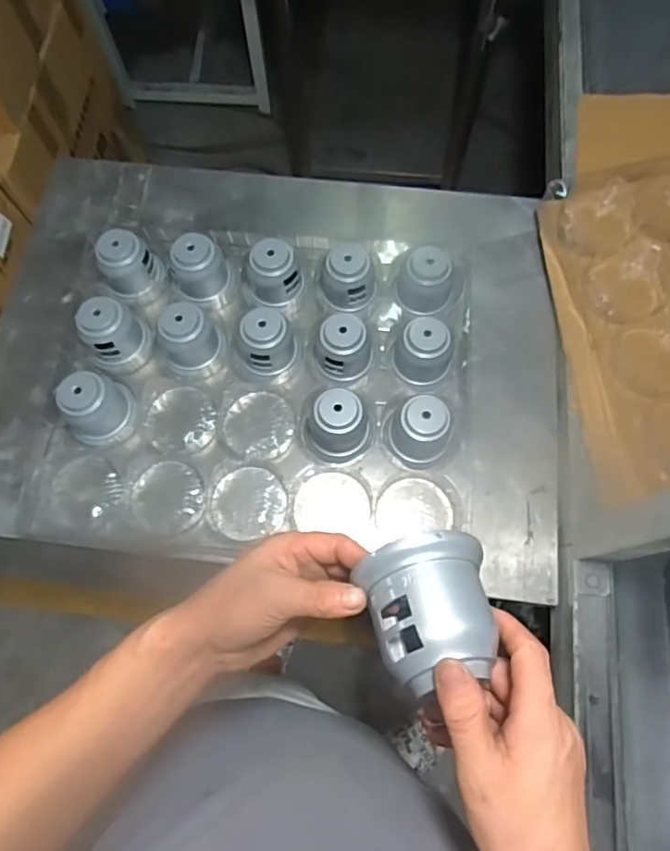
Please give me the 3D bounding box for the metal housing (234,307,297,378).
[{"bbox_3d":[-0.093,-0.107,0.749,0.082,0.083,0.069,-18,72,-5],"label":"metal housing"}]

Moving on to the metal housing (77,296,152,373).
[{"bbox_3d":[-0.300,-0.123,0.759,0.086,0.092,0.073,-42,76,-12],"label":"metal housing"}]

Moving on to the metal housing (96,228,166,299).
[{"bbox_3d":[-0.293,-0.228,0.801,0.068,0.096,0.078,39,77,12],"label":"metal housing"}]

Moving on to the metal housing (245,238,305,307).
[{"bbox_3d":[-0.085,-0.213,0.775,0.072,0.074,0.073,-36,75,-10],"label":"metal housing"}]

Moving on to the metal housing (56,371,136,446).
[{"bbox_3d":[-0.308,-0.021,0.726,0.072,0.094,0.087,25,74,9],"label":"metal housing"}]

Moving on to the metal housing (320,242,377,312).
[{"bbox_3d":[0.021,-0.204,0.776,0.068,0.077,0.069,0,72,1],"label":"metal housing"}]

